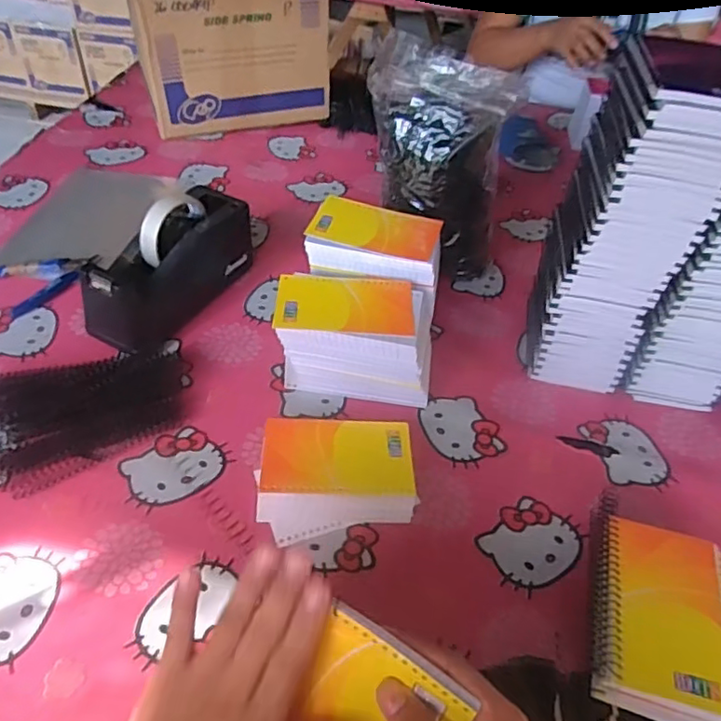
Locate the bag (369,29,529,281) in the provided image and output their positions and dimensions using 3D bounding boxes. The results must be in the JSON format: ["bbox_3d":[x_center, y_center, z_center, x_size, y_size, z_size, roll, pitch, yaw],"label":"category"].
[{"bbox_3d":[0.087,-0.208,0.707,0.156,0.231,0.133,10,44,3],"label":"bag"}]

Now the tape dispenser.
[{"bbox_3d":[-0.202,-0.102,0.651,0.072,0.109,0.210,23,46,17],"label":"tape dispenser"}]

